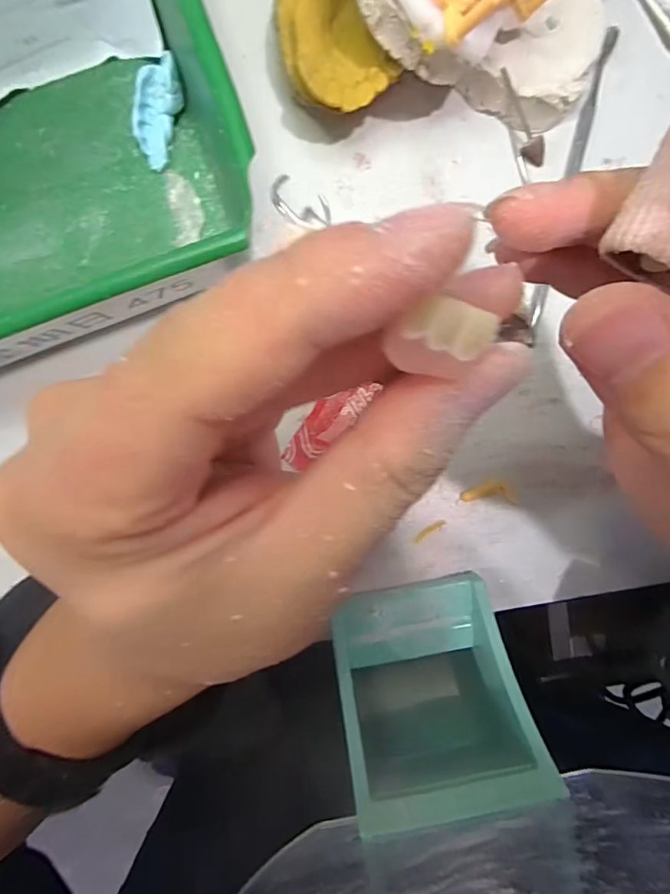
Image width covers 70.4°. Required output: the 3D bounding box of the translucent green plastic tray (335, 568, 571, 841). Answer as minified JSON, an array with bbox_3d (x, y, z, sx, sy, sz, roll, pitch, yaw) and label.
[{"bbox_3d":[0.044,0.138,0.240,0.075,0.089,0.121,-10,135,-3],"label":"translucent green plastic tray"}]

